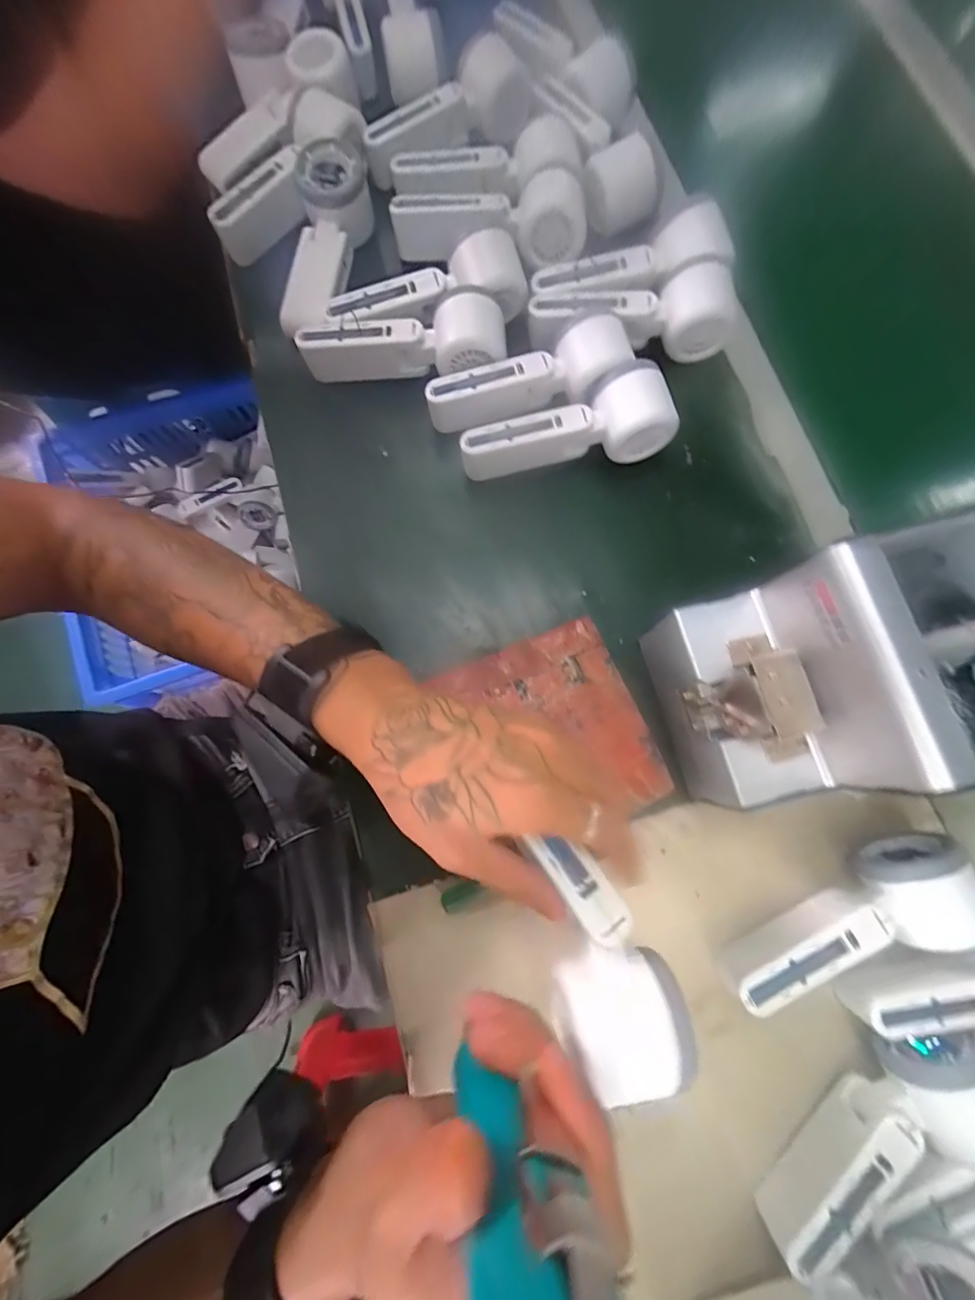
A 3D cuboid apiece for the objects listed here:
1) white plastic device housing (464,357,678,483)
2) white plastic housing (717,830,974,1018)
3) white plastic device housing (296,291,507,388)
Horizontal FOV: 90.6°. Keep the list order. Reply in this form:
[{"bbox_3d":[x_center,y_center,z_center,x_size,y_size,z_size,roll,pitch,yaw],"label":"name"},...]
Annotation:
[{"bbox_3d":[0.061,-0.170,0.374,0.163,0.050,0.049,-17,78,-5],"label":"white plastic device housing"},{"bbox_3d":[0.231,0.172,0.307,0.175,0.056,0.056,-21,79,-5],"label":"white plastic housing"},{"bbox_3d":[-0.069,-0.253,0.398,0.164,0.051,0.048,3,77,0],"label":"white plastic device housing"}]

